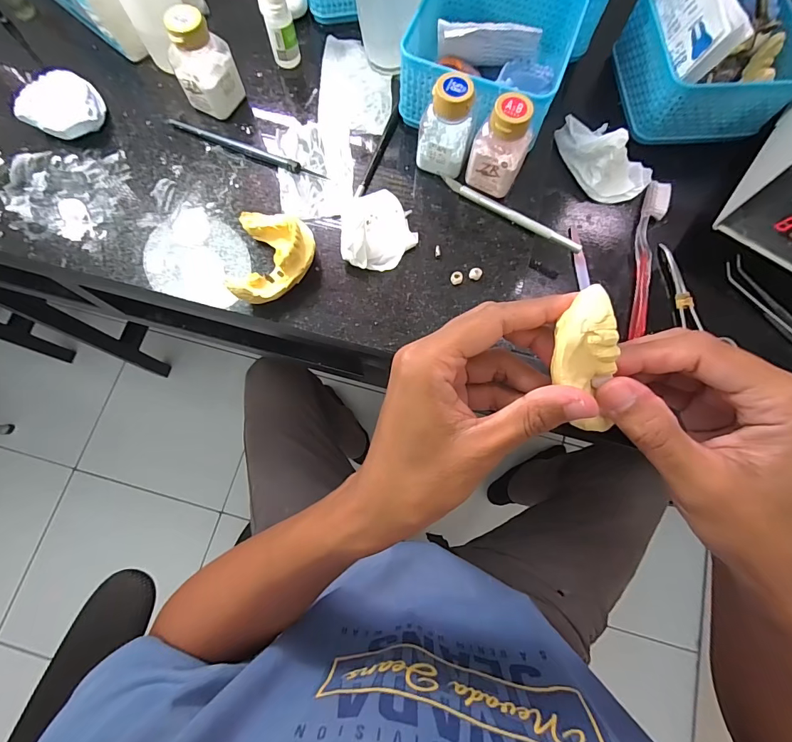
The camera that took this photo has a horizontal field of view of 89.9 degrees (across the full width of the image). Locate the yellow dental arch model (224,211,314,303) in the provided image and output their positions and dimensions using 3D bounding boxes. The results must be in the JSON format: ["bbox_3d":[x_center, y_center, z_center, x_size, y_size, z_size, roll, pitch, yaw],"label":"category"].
[{"bbox_3d":[-0.096,-0.091,0.317,0.062,0.034,0.085,2,76,-1],"label":"yellow dental arch model"}]

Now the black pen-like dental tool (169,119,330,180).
[{"bbox_3d":[-0.133,-0.198,0.353,0.151,0.006,0.009,22,76,5],"label":"black pen-like dental tool"}]

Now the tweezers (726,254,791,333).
[{"bbox_3d":[0.339,-0.041,0.343,0.015,0.012,0.142,-32,78,-8],"label":"tweezers"}]

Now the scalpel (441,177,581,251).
[{"bbox_3d":[0.099,-0.136,0.345,0.131,0.008,0.008,30,77,7],"label":"scalpel"}]

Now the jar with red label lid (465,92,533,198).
[{"bbox_3d":[0.085,-0.181,0.324,0.043,0.071,0.038,24,77,5],"label":"jar with red label lid"}]

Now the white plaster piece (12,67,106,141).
[{"bbox_3d":[-0.287,-0.231,0.350,0.055,0.030,0.058,28,77,6],"label":"white plaster piece"}]

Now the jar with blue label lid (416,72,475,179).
[{"bbox_3d":[0.041,-0.197,0.327,0.043,0.072,0.035,11,76,2],"label":"jar with blue label lid"}]

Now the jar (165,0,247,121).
[{"bbox_3d":[-0.164,-0.264,0.339,0.041,0.072,0.045,27,77,6],"label":"jar"}]

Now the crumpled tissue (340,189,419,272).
[{"bbox_3d":[-0.015,-0.120,0.329,0.060,0.026,0.076,-4,76,-2],"label":"crumpled tissue"}]

